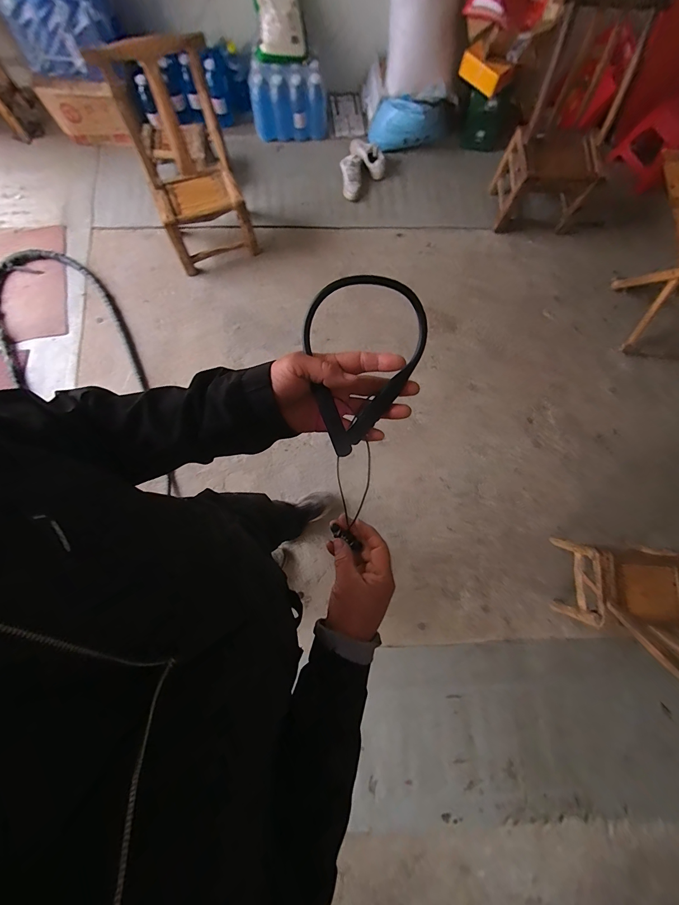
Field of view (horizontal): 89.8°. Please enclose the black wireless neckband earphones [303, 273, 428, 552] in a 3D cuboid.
[{"bbox_3d":[0.016,-0.030,0.396,0.124,0.032,0.317,8,110,3],"label":"black wireless neckband earphones"}]

